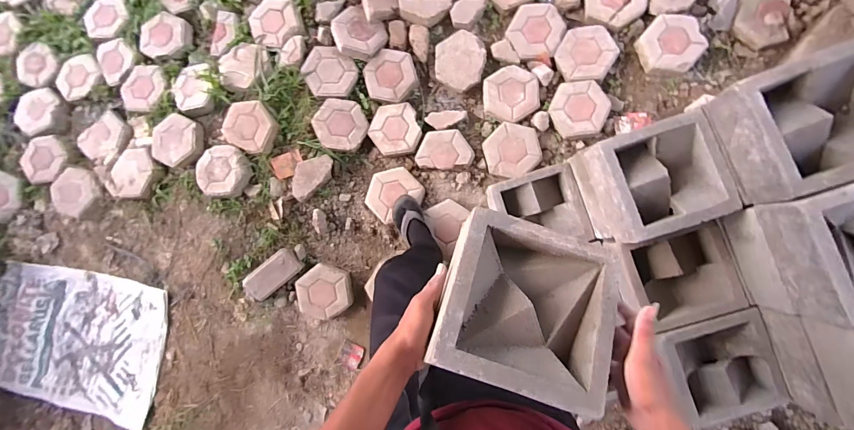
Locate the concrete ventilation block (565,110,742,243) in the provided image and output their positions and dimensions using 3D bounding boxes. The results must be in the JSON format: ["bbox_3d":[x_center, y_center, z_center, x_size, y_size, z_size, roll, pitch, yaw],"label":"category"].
[{"bbox_3d":[0.457,-0.069,0.765,0.206,0.173,0.197,-18,84,5],"label":"concrete ventilation block"}]

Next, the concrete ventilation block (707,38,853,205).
[{"bbox_3d":[0.627,-0.148,0.607,0.200,0.114,0.201,-20,84,5],"label":"concrete ventilation block"}]

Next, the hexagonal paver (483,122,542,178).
[{"bbox_3d":[0.313,-0.245,1.373,0.200,0.050,0.203,-14,84,6],"label":"hexagonal paver"}]

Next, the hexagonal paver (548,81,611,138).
[{"bbox_3d":[0.558,-0.389,1.352,0.212,0.047,0.221,26,89,8],"label":"hexagonal paver"}]

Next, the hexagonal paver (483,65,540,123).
[{"bbox_3d":[0.317,-0.458,1.400,0.209,0.039,0.213,-1,86,7],"label":"hexagonal paver"}]

